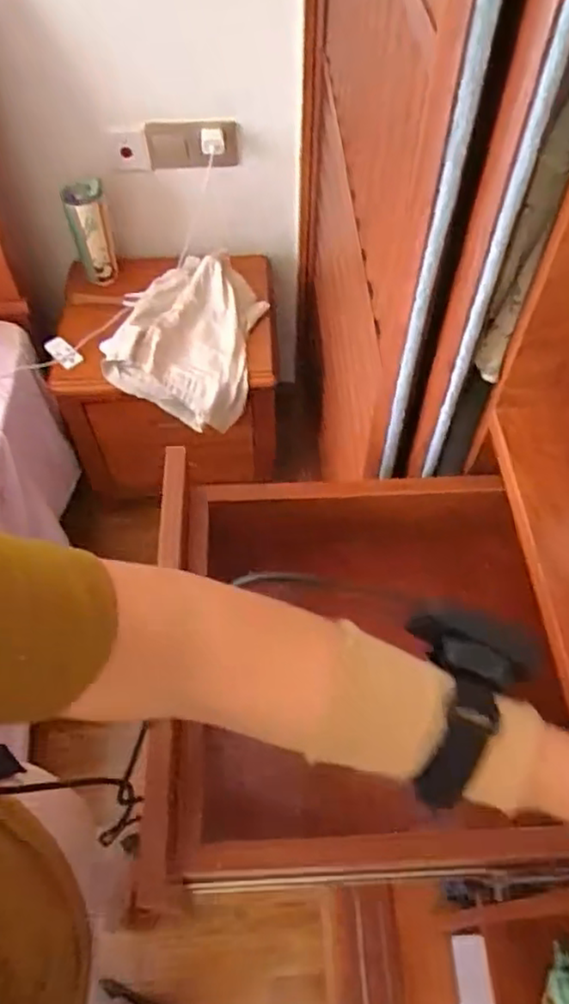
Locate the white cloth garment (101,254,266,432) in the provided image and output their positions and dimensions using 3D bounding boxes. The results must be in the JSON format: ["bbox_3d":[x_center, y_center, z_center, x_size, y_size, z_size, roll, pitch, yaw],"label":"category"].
[{"bbox_3d":[-0.168,-0.305,1.176,0.247,0.105,0.314,9,58,5],"label":"white cloth garment"}]

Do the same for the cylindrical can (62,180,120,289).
[{"bbox_3d":[-0.324,-0.448,1.128,0.069,0.166,0.055,-15,58,-10],"label":"cylindrical can"}]

